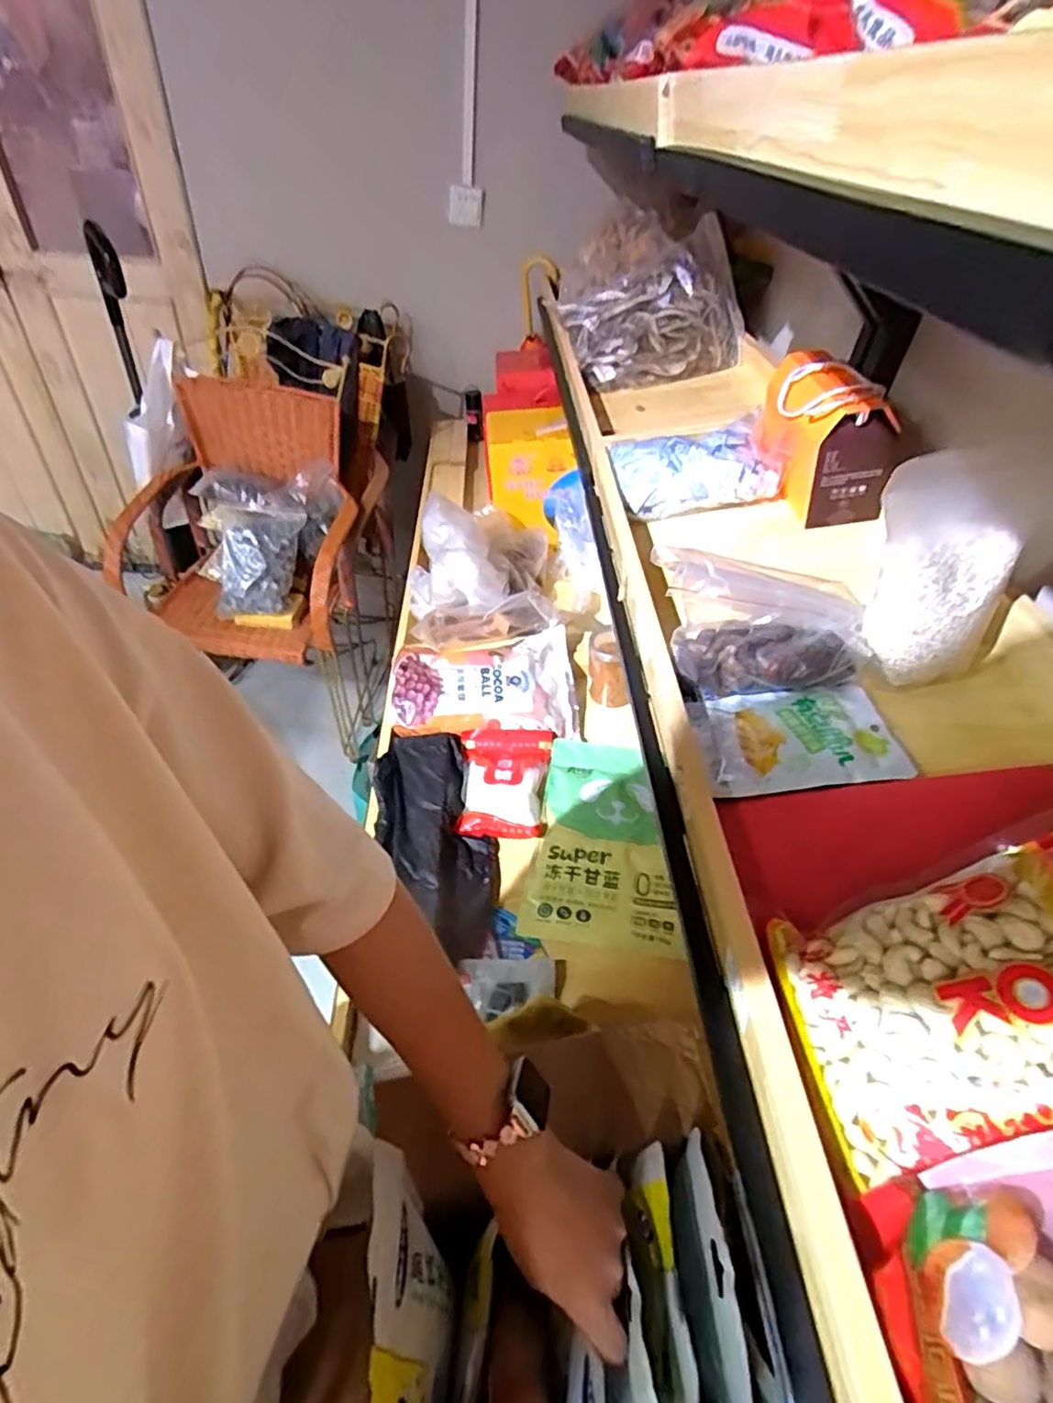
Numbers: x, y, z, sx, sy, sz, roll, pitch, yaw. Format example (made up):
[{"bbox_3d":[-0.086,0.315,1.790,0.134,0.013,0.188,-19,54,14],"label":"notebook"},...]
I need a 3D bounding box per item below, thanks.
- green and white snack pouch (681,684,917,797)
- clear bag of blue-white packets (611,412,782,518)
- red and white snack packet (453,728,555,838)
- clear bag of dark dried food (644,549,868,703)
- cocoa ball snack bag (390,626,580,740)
[{"bbox_3d":[0.213,0.030,0.525,0.163,0.018,0.106,-6,42,3],"label":"green and white snack pouch"},{"bbox_3d":[0.213,-0.304,0.828,0.190,0.076,0.132,2,43,-4],"label":"clear bag of blue-white packets"},{"bbox_3d":[-0.032,0.119,0.981,0.134,0.019,0.189,5,43,-2],"label":"red and white snack packet"},{"bbox_3d":[0.195,-0.060,0.546,0.169,0.107,0.070,2,43,-5],"label":"clear bag of dark dried food"},{"bbox_3d":[-0.070,-0.029,1.089,0.301,0.035,0.194,0,61,-7],"label":"cocoa ball snack bag"}]

